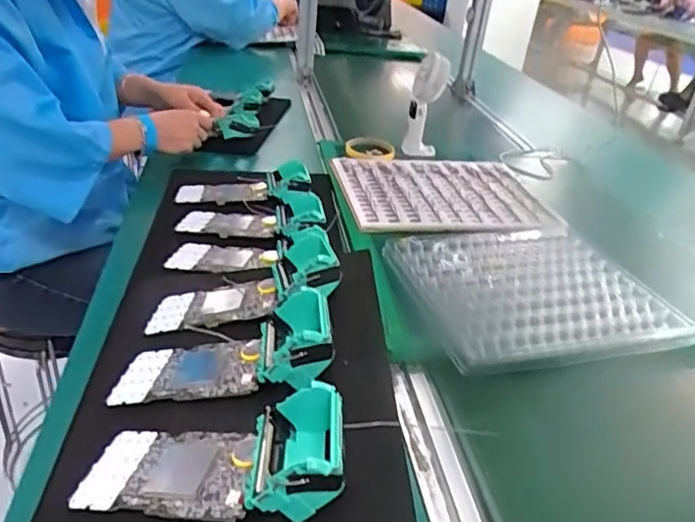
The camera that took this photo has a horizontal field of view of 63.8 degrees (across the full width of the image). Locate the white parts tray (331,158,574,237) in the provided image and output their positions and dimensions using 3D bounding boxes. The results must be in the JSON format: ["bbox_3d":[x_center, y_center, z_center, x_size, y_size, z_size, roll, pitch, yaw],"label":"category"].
[{"bbox_3d":[0.155,-0.109,0.902,0.321,0.018,0.287,1,31,-9],"label":"white parts tray"}]

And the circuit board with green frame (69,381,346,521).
[{"bbox_3d":[-0.087,0.133,0.371,0.196,0.041,0.077,-13,29,20],"label":"circuit board with green frame"}]

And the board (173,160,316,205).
[{"bbox_3d":[-0.157,-0.115,0.855,0.208,0.029,0.081,-8,33,9],"label":"board"}]

